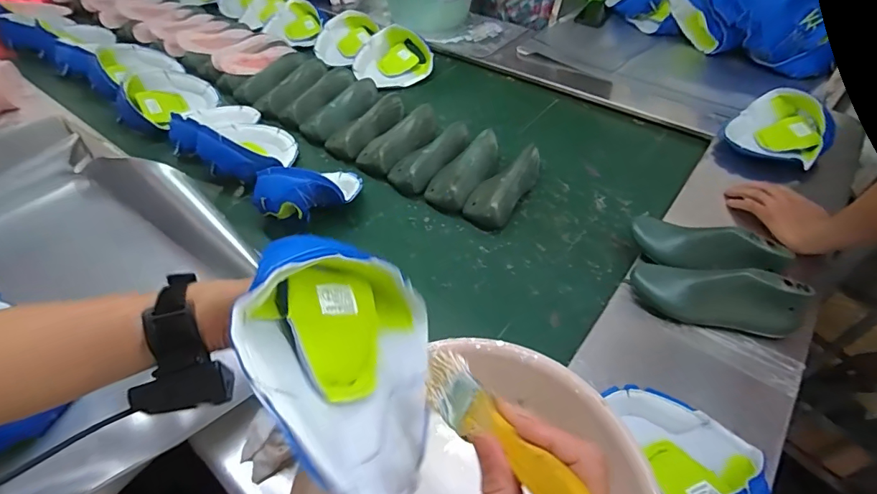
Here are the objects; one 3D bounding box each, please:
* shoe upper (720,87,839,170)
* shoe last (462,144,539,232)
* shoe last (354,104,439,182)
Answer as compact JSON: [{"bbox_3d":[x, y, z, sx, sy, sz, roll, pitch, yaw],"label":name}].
[{"bbox_3d":[0.682,-0.238,0.881,0.171,0.073,0.161,34,58,27],"label":"shoe upper"},{"bbox_3d":[0.124,-0.122,0.832,0.085,0.058,0.194,25,54,21],"label":"shoe last"},{"bbox_3d":[-0.078,-0.240,0.955,0.092,0.058,0.212,31,57,26],"label":"shoe last"}]

